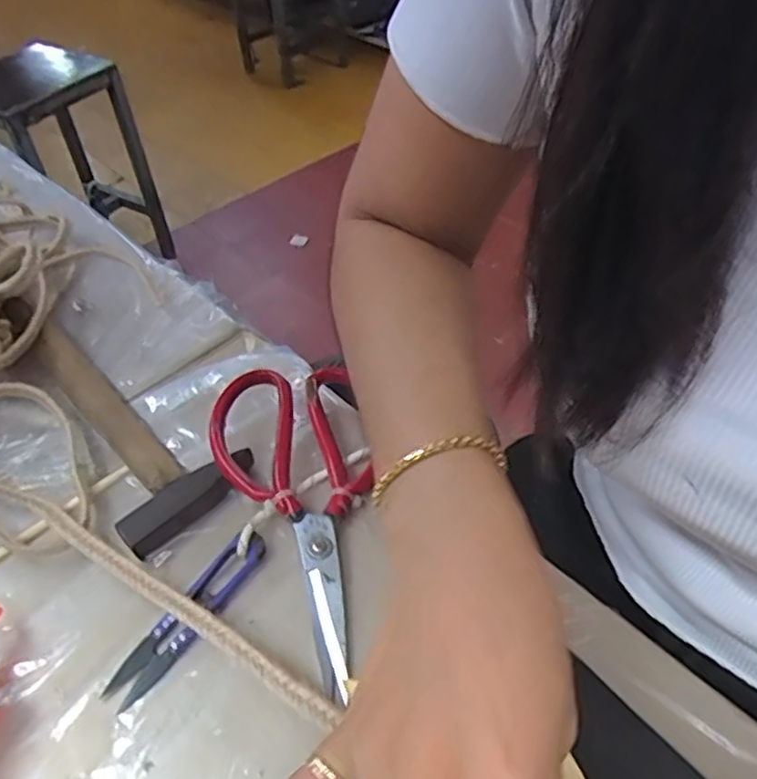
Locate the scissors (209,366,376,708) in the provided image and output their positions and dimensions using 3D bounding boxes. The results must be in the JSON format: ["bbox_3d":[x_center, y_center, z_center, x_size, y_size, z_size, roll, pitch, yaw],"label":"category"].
[{"bbox_3d":[-0.043,0.062,0.373,0.081,0.026,0.189,-12,45,-5],"label":"scissors"}]

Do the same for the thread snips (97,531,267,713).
[{"bbox_3d":[-0.094,0.110,0.345,0.022,0.010,0.099,24,53,27],"label":"thread snips"}]

